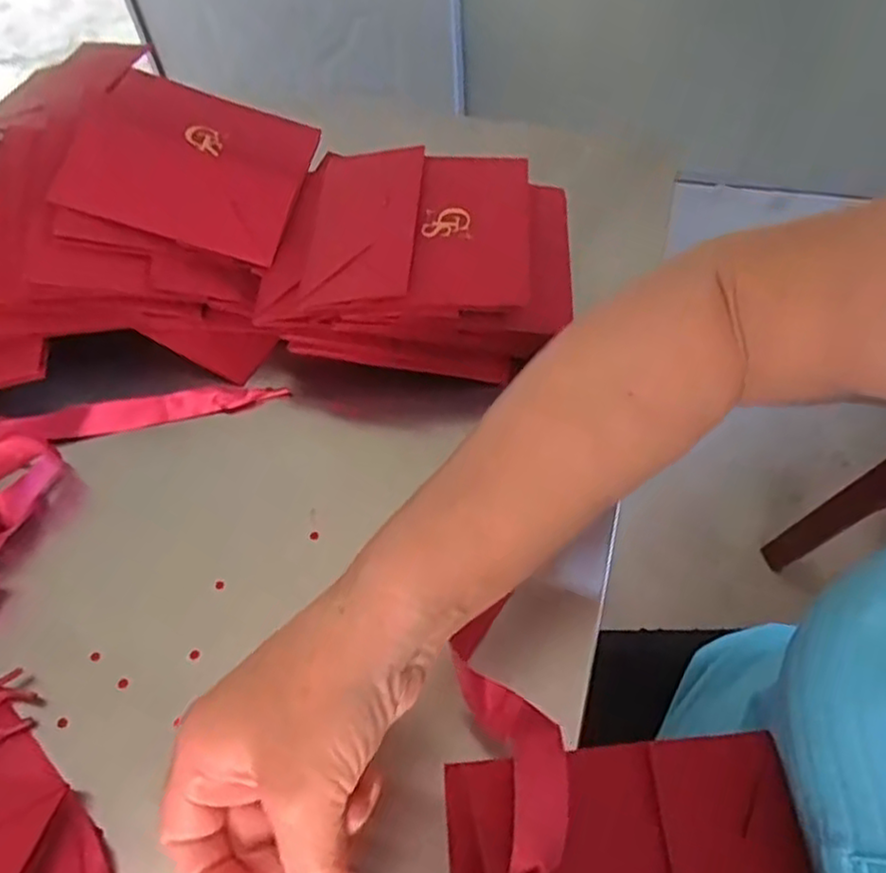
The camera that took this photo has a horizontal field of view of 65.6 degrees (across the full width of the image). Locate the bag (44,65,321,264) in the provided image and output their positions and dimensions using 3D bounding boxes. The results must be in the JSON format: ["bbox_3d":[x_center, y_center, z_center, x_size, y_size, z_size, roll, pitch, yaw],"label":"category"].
[{"bbox_3d":[-0.169,-0.196,0.466,0.153,0.020,0.155,15,56,-5],"label":"bag"}]

